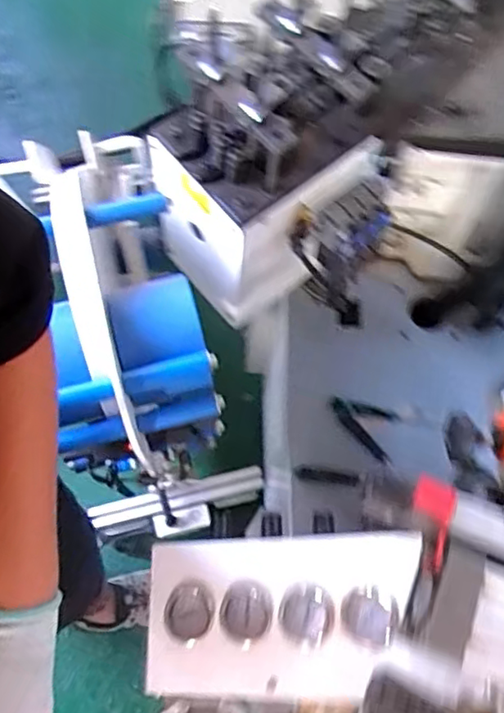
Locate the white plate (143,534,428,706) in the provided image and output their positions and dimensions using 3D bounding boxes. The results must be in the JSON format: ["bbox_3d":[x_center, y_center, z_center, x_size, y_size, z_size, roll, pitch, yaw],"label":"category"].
[{"bbox_3d":[0.026,0.273,0.638,0.283,0.013,0.157,-5,71,12],"label":"white plate"}]

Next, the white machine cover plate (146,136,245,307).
[{"bbox_3d":[-0.065,-0.139,0.733,0.013,0.221,0.146,-41,76,-15],"label":"white machine cover plate"}]

